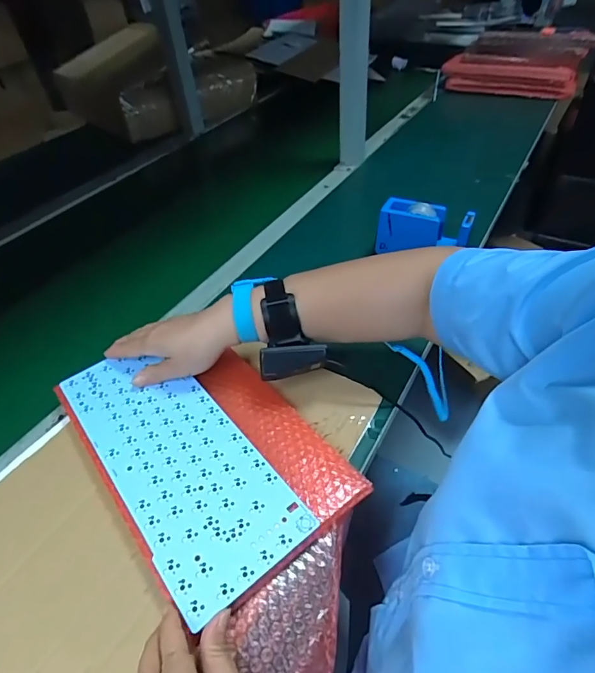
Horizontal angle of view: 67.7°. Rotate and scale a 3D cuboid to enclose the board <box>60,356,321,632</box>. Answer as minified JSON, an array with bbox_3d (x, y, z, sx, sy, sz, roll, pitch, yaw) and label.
[{"bbox_3d":[-0.127,0.109,0.431,0.123,0.005,0.302,-35,52,-28],"label":"board"}]

